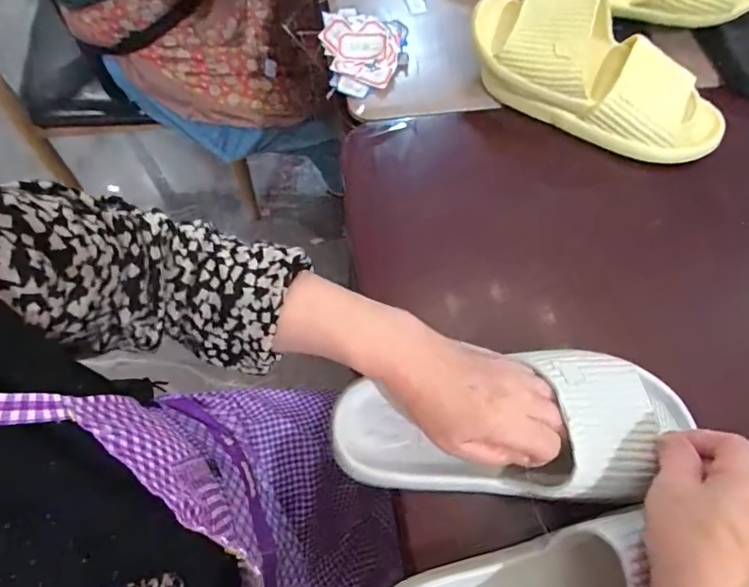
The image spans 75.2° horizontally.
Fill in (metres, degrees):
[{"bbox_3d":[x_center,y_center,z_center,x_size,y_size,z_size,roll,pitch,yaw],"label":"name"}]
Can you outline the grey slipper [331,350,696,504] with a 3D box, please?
[{"bbox_3d":[0.103,0.100,0.356,0.264,0.069,0.100,-7,66,4],"label":"grey slipper"}]

